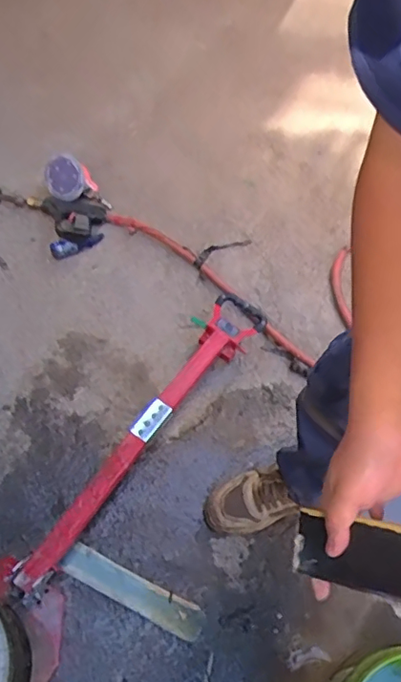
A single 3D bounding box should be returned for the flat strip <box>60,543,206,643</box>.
[{"bbox_3d":[-0.121,0.445,0.956,0.267,0.010,0.056,27,55,4],"label":"flat strip"}]

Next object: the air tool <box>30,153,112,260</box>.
[{"bbox_3d":[-0.322,-0.334,1.334,0.180,0.079,0.279,-8,58,-10],"label":"air tool"}]

